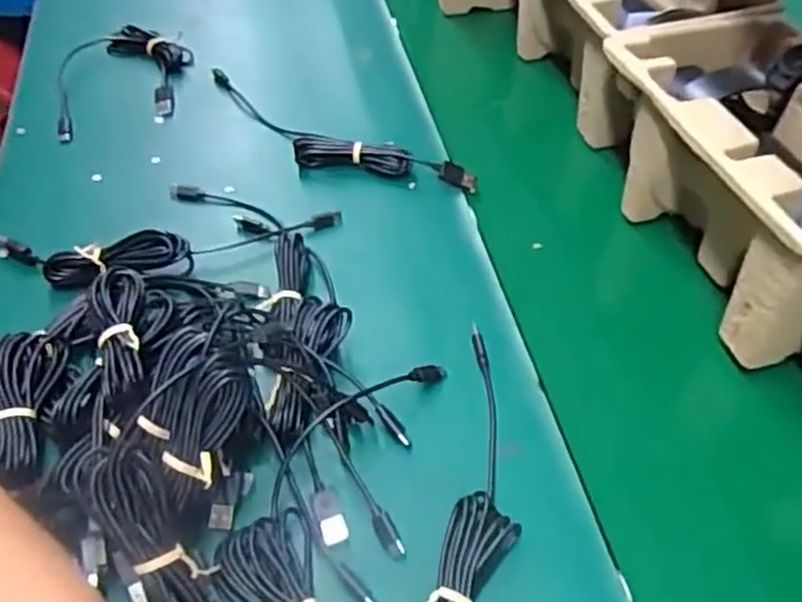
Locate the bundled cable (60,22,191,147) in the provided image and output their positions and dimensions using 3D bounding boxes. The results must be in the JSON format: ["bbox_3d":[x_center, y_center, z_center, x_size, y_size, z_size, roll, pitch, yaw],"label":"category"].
[{"bbox_3d":[-0.240,-0.196,0.651,0.115,0.019,0.135,-10,49,-15],"label":"bundled cable"}]

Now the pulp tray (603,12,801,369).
[{"bbox_3d":[0.229,-0.078,0.480,0.138,0.108,0.230,-11,50,-15],"label":"pulp tray"}]

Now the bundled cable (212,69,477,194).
[{"bbox_3d":[-0.069,-0.133,0.589,0.264,0.025,0.056,29,52,20],"label":"bundled cable"}]

